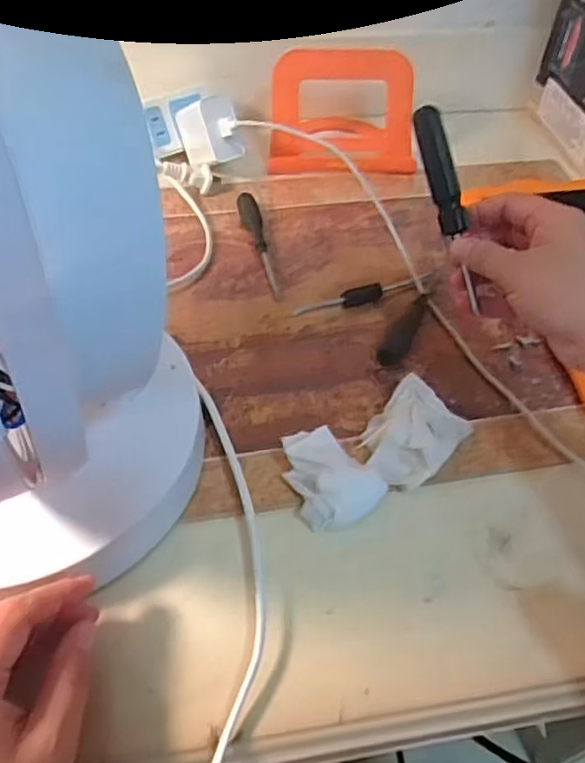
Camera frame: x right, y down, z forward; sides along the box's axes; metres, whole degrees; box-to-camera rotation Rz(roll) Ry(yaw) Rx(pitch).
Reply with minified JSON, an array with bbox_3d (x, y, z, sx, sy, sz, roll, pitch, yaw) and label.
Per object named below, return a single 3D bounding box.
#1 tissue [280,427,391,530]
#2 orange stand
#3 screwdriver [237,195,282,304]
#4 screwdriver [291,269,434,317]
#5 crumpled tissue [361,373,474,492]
[{"bbox_3d":[0.021,0.056,0.387,0.049,0.026,0.060,-28,57,-24],"label":"tissue"},{"bbox_3d":[0.050,-0.257,0.613,0.136,0.086,0.063,4,50,0],"label":"orange stand"},{"bbox_3d":[-0.025,-0.114,0.534,0.016,0.016,0.119,-12,52,-13],"label":"screwdriver"},{"bbox_3d":[0.057,-0.069,0.503,0.118,0.013,0.013,-20,54,-19],"label":"screwdriver"},{"bbox_3d":[0.075,0.035,0.413,0.053,0.017,0.070,37,57,24],"label":"crumpled tissue"}]

